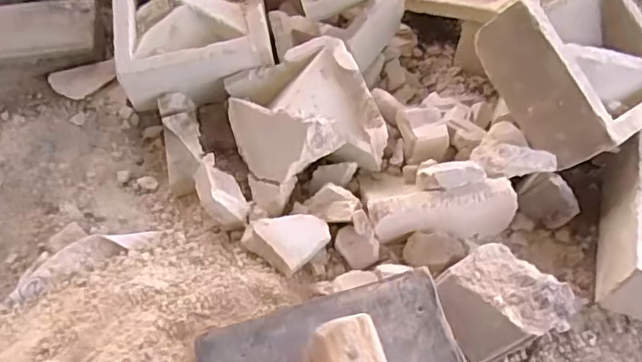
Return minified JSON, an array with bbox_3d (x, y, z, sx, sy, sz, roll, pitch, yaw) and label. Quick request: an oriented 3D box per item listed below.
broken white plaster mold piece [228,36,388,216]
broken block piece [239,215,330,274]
[{"bbox_3d":[-0.025,-0.078,0.768,0.166,0.091,0.179,-17,59,-13],"label":"broken white plaster mold piece"},{"bbox_3d":[-0.037,0.062,0.699,0.075,0.025,0.078,34,62,18],"label":"broken block piece"}]

